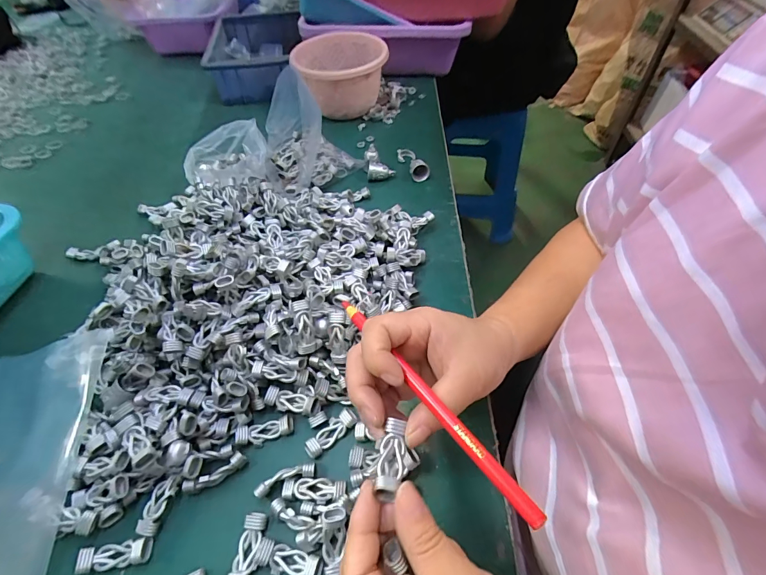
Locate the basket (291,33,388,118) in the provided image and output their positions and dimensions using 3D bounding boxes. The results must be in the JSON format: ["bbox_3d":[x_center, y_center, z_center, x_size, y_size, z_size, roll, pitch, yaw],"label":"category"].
[{"bbox_3d":[-0.069,-0.350,0.634,0.147,0.088,0.151,-8,52,-4],"label":"basket"}]

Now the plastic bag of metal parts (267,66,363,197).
[{"bbox_3d":[-0.112,-0.194,0.504,0.103,0.106,0.137,34,60,25],"label":"plastic bag of metal parts"}]

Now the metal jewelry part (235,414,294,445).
[{"bbox_3d":[-0.097,0.117,0.310,0.045,0.008,0.015,-13,52,-8],"label":"metal jewelry part"}]

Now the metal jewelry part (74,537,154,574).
[{"bbox_3d":[-0.182,0.183,0.258,0.043,0.013,0.015,-8,52,-4],"label":"metal jewelry part"}]

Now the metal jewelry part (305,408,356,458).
[{"bbox_3d":[-0.043,0.117,0.306,0.045,0.009,0.016,-34,58,-22],"label":"metal jewelry part"}]

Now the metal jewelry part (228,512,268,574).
[{"bbox_3d":[-0.093,0.180,0.257,0.016,0.009,0.045,2,52,4],"label":"metal jewelry part"}]

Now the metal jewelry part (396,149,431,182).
[{"bbox_3d":[0.043,-0.180,0.544,0.025,0.026,0.071,-17,53,-11],"label":"metal jewelry part"}]

